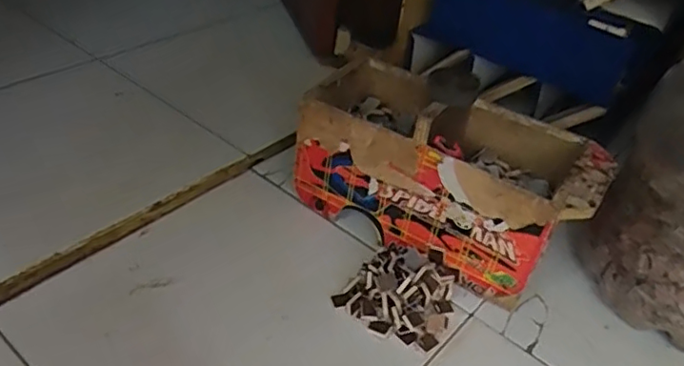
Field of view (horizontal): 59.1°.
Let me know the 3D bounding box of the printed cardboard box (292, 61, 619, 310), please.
[{"bbox_3d":[0.134,-0.008,0.798,0.365,0.186,0.178,25,42,21],"label":"printed cardboard box"}]

